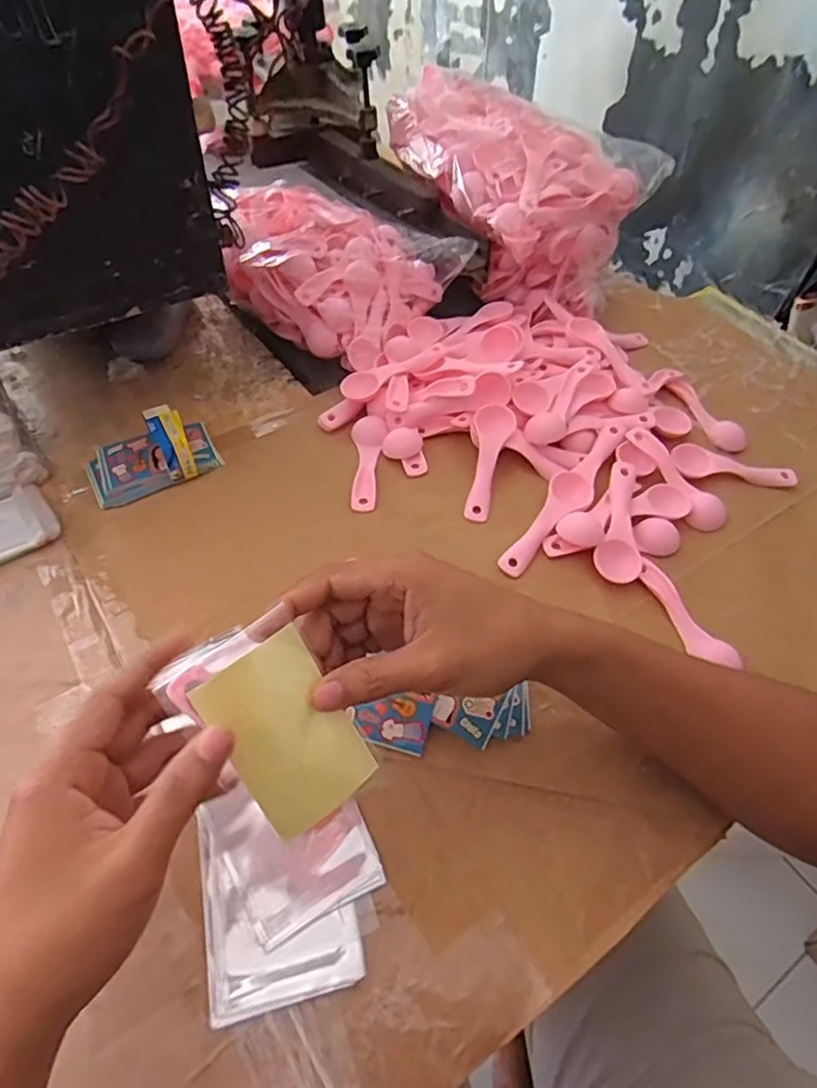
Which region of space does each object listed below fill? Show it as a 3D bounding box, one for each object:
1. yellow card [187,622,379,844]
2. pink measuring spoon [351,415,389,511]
[{"bbox_3d":[-0.059,0.095,0.309,0.058,0.004,0.089,-33,98,-27],"label":"yellow card"},{"bbox_3d":[-0.034,-0.072,0.543,0.031,0.015,0.104,-1,51,-2],"label":"pink measuring spoon"}]

